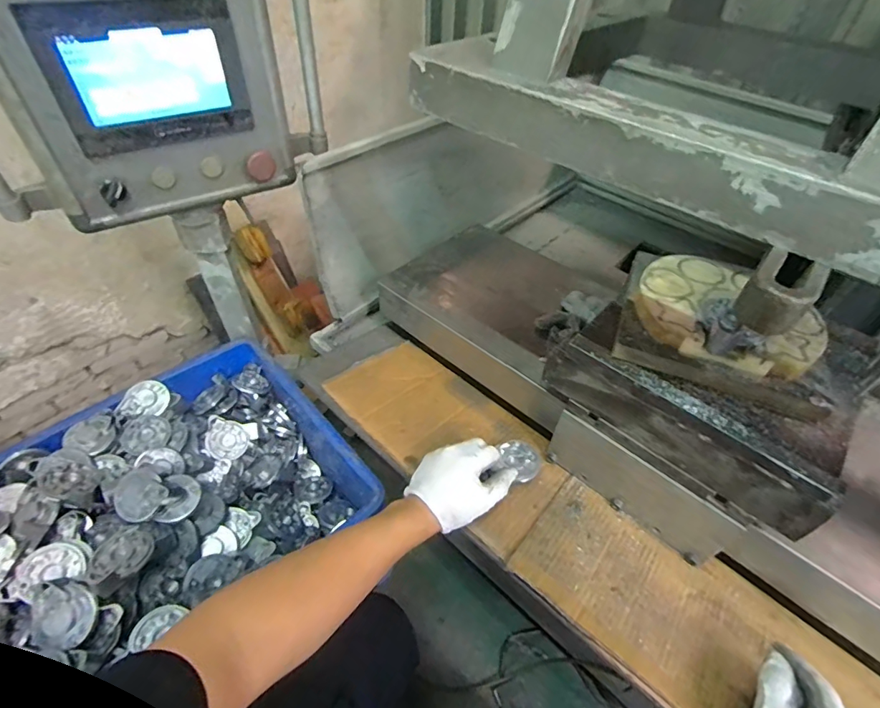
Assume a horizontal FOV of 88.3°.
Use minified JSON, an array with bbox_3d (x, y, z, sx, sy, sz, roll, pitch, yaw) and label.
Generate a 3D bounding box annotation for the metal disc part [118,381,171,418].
[{"bbox_3d":[-0.458,0.072,0.708,0.061,0.010,0.060,7,67,-17],"label":"metal disc part"}]

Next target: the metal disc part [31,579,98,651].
[{"bbox_3d":[-0.407,0.277,0.486,0.071,0.018,0.058,15,47,11],"label":"metal disc part"}]

